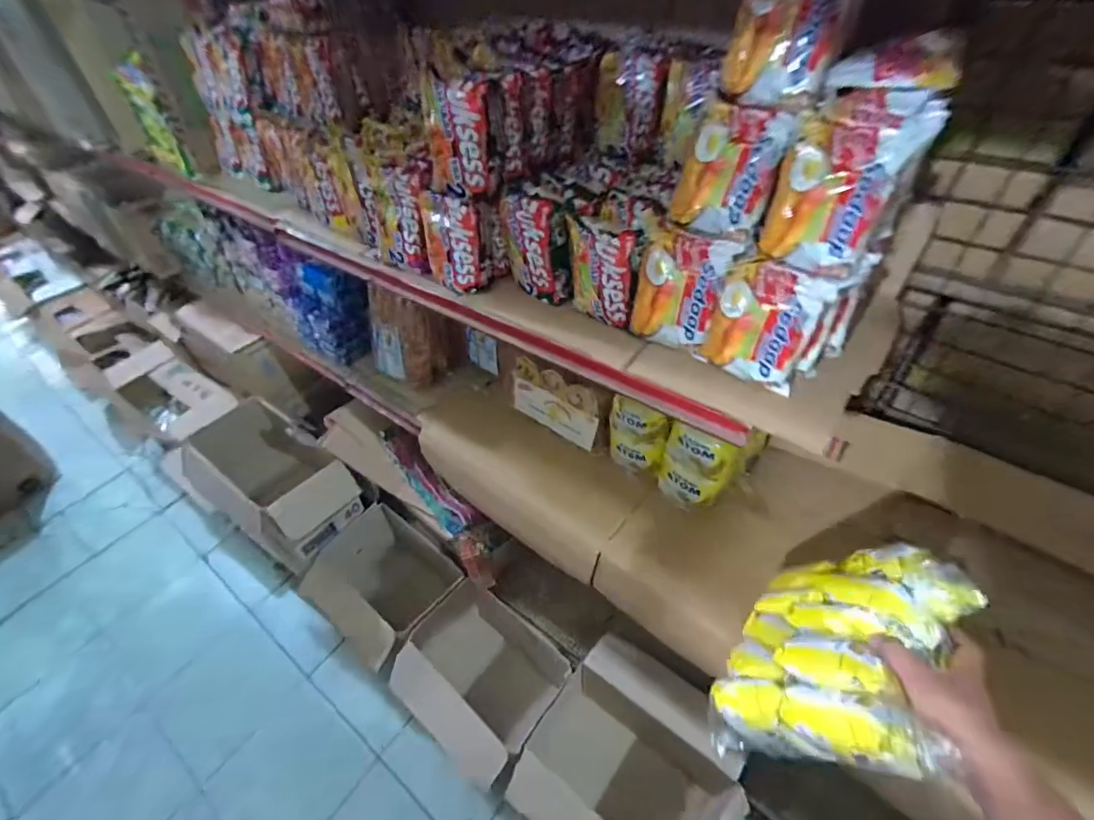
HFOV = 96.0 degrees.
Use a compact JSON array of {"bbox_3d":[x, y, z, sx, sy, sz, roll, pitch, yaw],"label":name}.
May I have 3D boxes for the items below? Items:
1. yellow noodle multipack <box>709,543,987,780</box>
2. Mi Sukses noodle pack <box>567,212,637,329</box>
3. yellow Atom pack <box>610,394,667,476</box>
[{"bbox_3d":[0.304,0.259,0.534,0.070,0.246,0.235,49,56,-9],"label":"yellow noodle multipack"},{"bbox_3d":[0.065,-0.163,0.584,0.030,0.112,0.088,-30,51,-23],"label":"Mi Sukses noodle pack"},{"bbox_3d":[0.151,0.046,0.844,0.099,0.145,0.041,21,51,22],"label":"yellow Atom pack"}]

